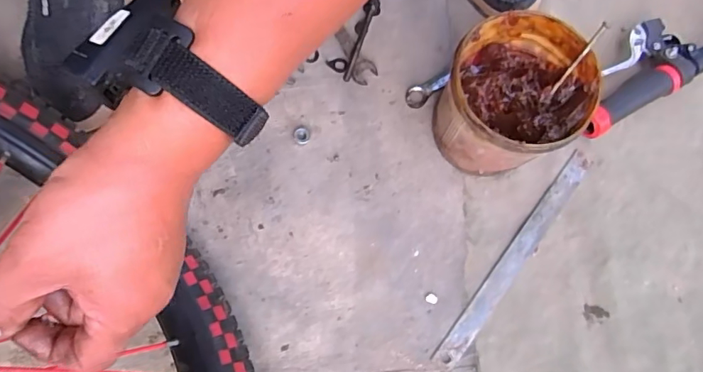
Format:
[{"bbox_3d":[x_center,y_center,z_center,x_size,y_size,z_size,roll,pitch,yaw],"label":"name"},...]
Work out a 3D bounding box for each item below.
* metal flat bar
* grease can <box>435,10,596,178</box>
[{"bbox_3d":[0.167,0.068,0.489,0.025,0.004,0.262,38,77,8],"label":"metal flat bar"},{"bbox_3d":[0.143,-0.073,0.461,0.115,0.127,0.119,1,74,-2],"label":"grease can"}]

